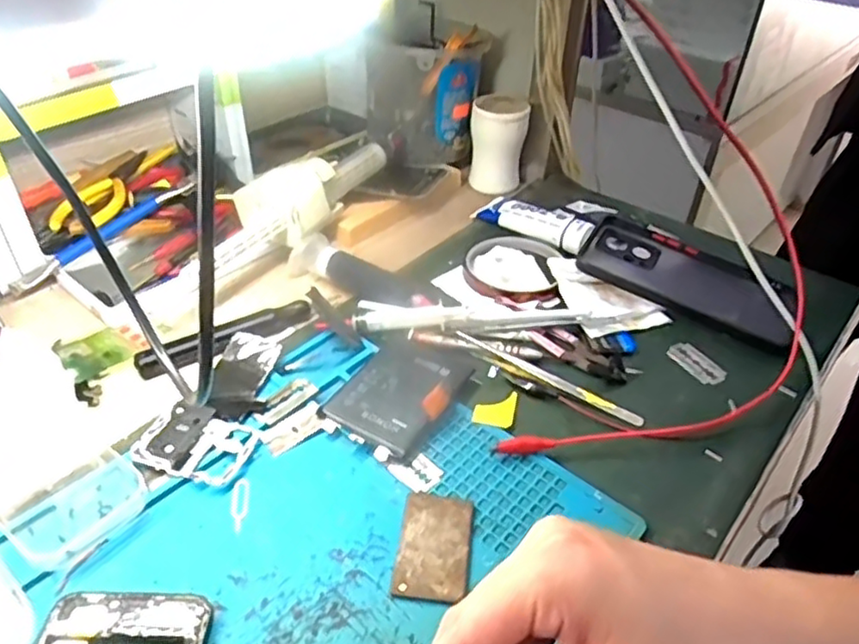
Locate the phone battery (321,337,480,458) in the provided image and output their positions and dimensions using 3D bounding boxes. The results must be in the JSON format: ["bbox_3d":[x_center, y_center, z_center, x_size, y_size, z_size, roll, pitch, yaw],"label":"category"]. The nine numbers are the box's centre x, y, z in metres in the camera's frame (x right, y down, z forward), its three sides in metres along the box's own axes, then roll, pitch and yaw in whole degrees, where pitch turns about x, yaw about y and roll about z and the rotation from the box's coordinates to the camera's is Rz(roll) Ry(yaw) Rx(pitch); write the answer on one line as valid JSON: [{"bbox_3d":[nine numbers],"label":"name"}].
[{"bbox_3d":[-0.017,0.042,0.431,0.062,0.008,0.099,21,42,21],"label":"phone battery"}]

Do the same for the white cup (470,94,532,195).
[{"bbox_3d":[0.067,-0.176,0.649,0.052,0.078,0.047,7,39,5],"label":"white cup"}]

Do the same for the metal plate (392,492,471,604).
[{"bbox_3d":[0.003,0.115,0.343,0.036,0.005,0.061,6,39,4],"label":"metal plate"}]

